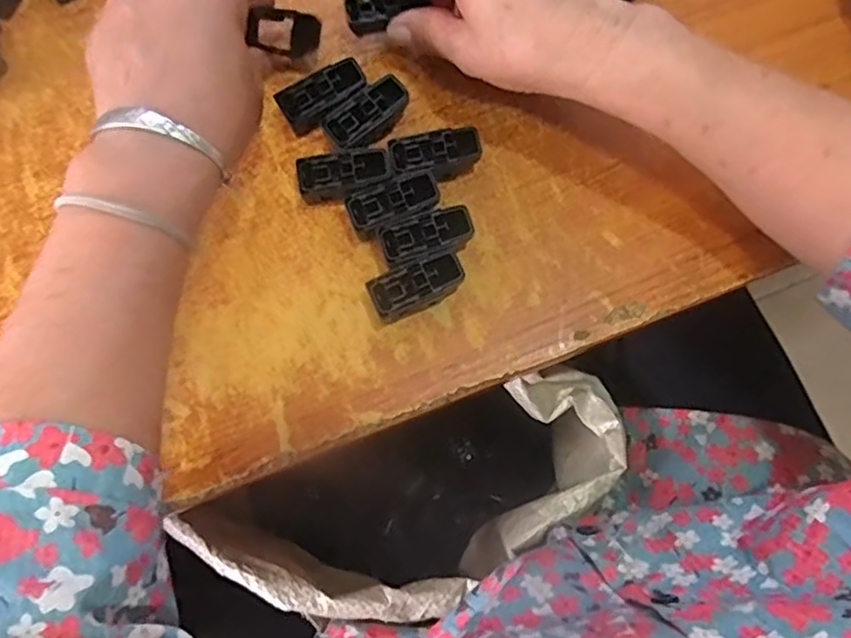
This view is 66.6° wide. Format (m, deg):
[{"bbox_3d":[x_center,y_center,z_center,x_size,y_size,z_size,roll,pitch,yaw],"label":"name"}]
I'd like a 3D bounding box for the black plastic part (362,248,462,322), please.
[{"bbox_3d":[-0.004,-0.016,0.343,0.048,0.020,0.025,-24,79,-6],"label":"black plastic part"}]

